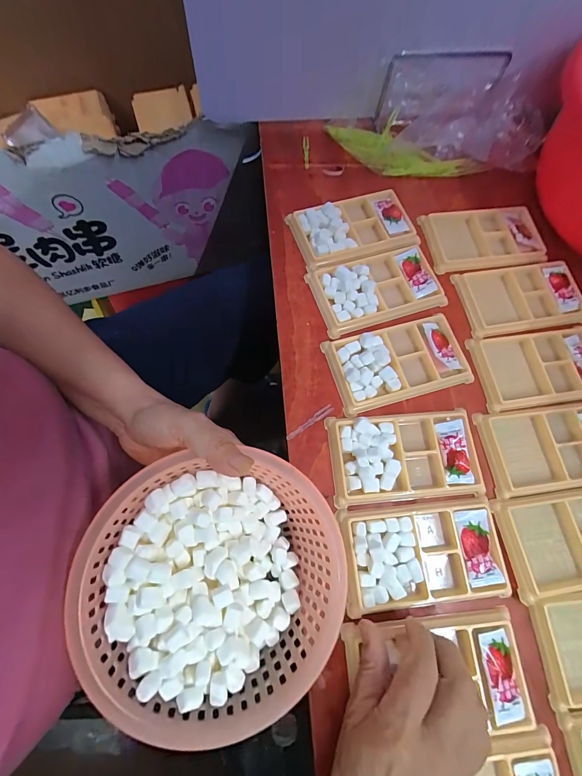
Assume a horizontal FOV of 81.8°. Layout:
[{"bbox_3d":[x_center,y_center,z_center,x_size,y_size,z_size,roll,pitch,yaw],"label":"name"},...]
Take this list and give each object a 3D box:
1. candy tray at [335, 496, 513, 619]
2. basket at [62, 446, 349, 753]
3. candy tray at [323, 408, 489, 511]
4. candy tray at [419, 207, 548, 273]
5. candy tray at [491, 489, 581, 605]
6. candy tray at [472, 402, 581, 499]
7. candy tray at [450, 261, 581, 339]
[{"bbox_3d":[0.112,0.139,0.277,0.136,0.013,0.076,-4,72,-5],"label":"candy tray"},{"bbox_3d":[-0.047,0.135,0.238,0.165,0.072,0.160,-6,73,-4],"label":"basket"},{"bbox_3d":[0.103,0.061,0.302,0.132,0.015,0.077,-4,72,-5],"label":"candy tray"},{"bbox_3d":[0.227,-0.175,0.400,0.131,0.022,0.081,-7,72,-6],"label":"candy tray"},{"bbox_3d":[0.252,0.133,0.296,0.130,0.012,0.079,-6,72,-6],"label":"candy tray"},{"bbox_3d":[0.250,0.057,0.321,0.128,0.014,0.078,-6,72,-6],"label":"candy tray"},{"bbox_3d":[0.256,-0.100,0.373,0.135,0.011,0.078,-8,72,-6],"label":"candy tray"}]

